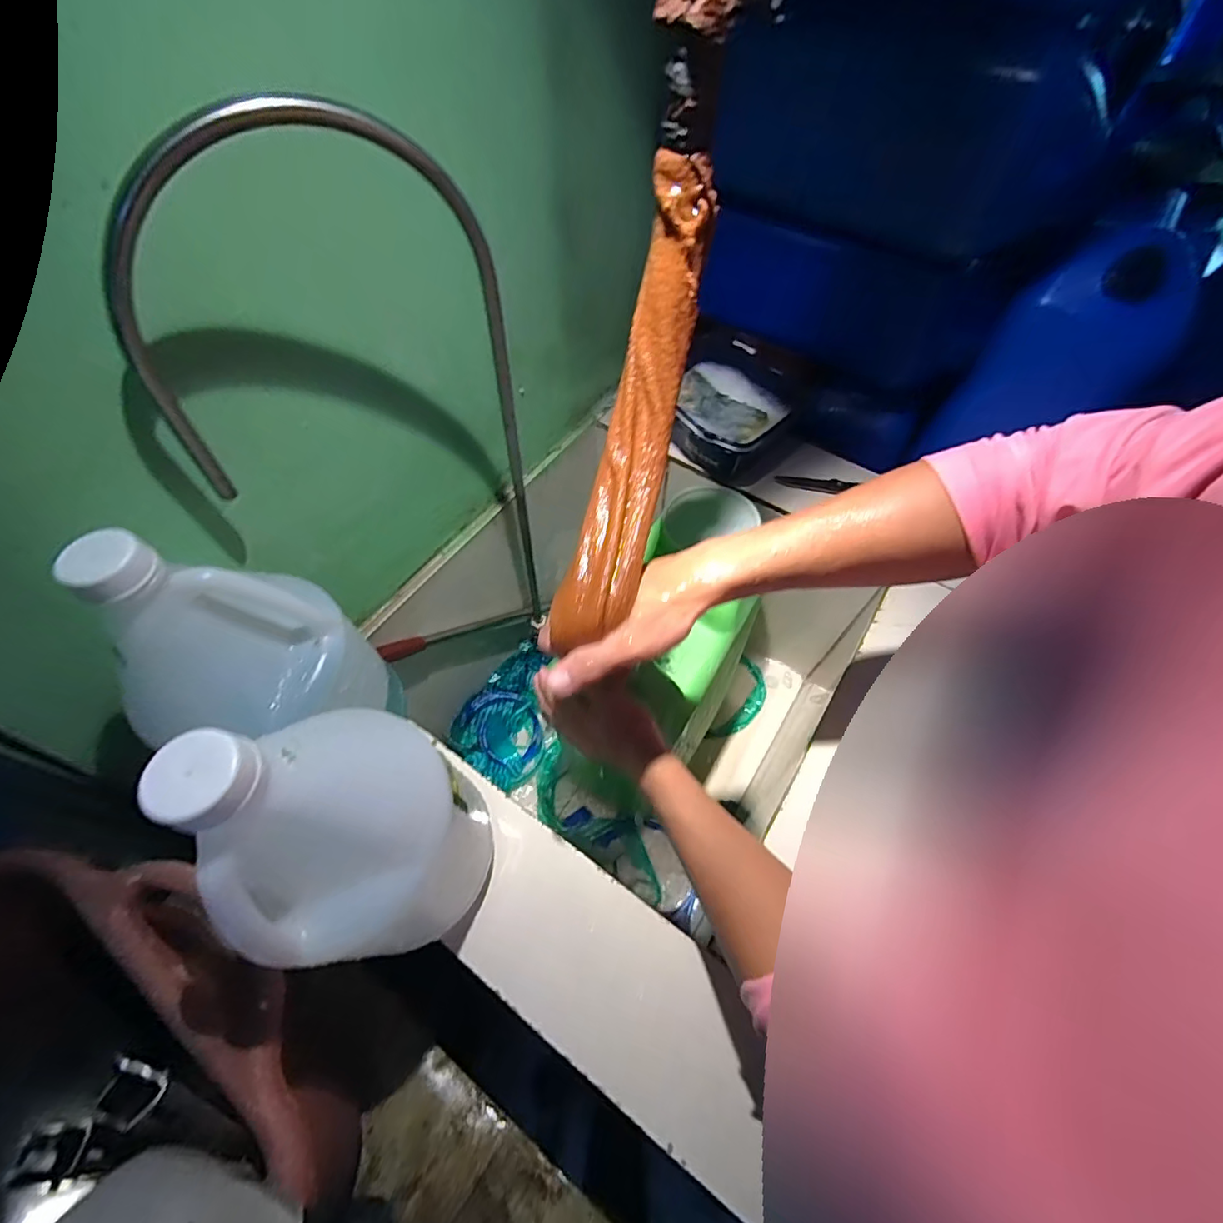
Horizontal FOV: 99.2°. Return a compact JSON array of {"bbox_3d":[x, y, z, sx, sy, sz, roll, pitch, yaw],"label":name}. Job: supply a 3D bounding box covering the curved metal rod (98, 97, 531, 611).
[{"bbox_3d":[-0.192,-0.132,0.472,0.239,0.490,0.053,-31,64,-18],"label":"curved metal rod"}]

